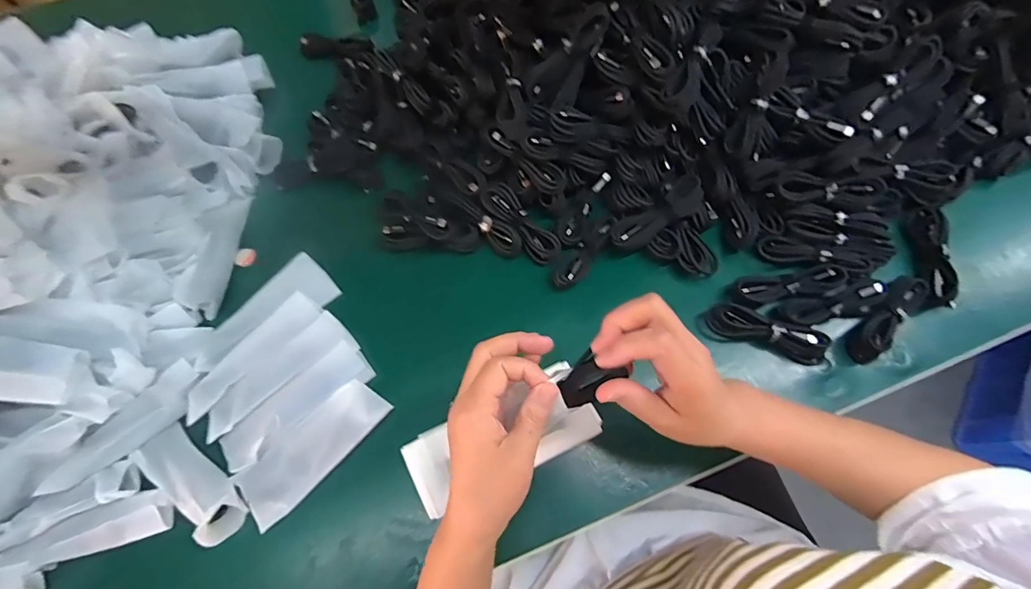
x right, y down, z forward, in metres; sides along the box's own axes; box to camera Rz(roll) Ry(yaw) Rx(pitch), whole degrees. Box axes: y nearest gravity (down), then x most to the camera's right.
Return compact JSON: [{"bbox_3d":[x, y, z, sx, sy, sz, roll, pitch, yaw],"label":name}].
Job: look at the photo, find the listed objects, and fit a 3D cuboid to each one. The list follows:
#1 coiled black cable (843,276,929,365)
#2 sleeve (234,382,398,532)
[{"bbox_3d":[0.383,0.022,0.453,0.112,0.027,0.032,-39,72,-12],"label":"coiled black cable"},{"bbox_3d":[-0.193,0.150,0.427,0.155,0.020,0.057,-39,92,-7],"label":"sleeve"}]

